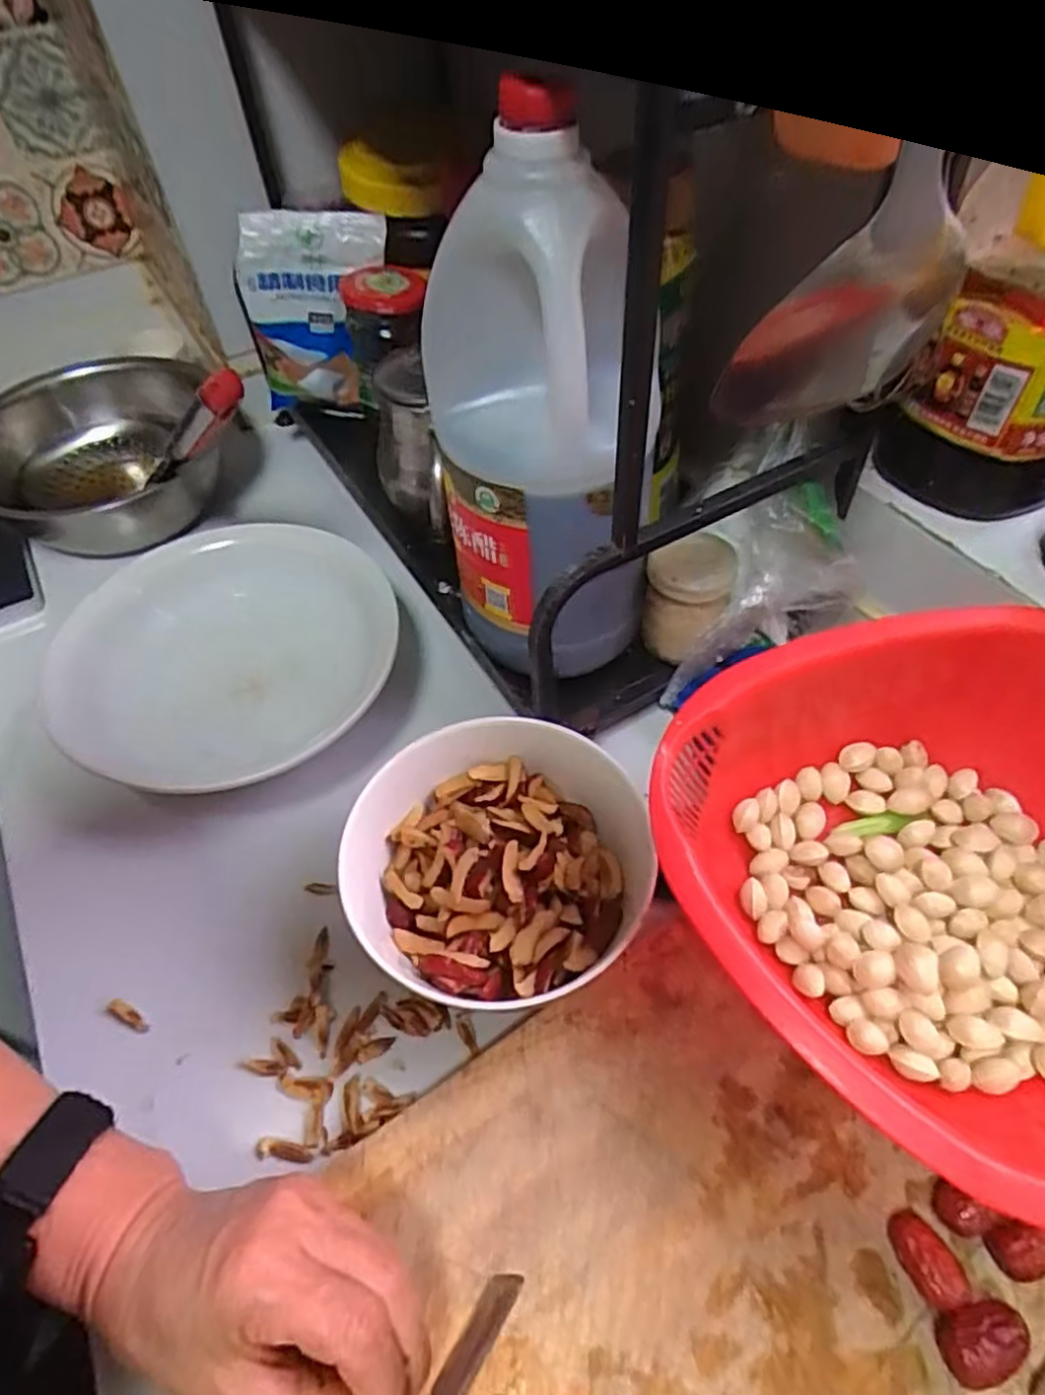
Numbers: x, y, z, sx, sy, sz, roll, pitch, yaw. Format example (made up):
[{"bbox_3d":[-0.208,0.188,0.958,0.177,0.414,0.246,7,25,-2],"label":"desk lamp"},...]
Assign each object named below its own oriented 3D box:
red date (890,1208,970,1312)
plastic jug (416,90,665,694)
[{"bbox_3d":[0.158,0.217,0.285,0.021,0.018,0.029,-18,52,-11],"label":"red date"},{"bbox_3d":[0.009,-0.126,0.378,0.110,0.256,0.088,-1,51,2],"label":"plastic jug"}]

